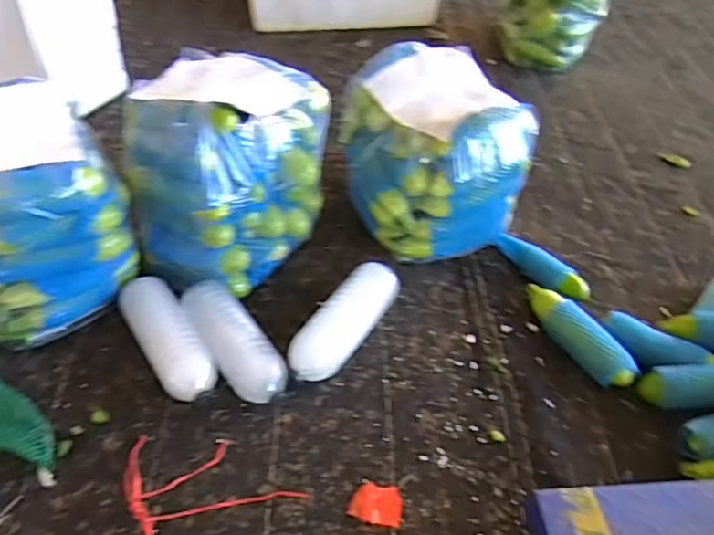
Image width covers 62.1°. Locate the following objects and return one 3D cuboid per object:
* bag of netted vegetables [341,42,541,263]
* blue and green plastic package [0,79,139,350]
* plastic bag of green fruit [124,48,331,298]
[{"bbox_3d":[0.147,-0.207,1.167,0.266,0.332,0.319,-28,53,-27],"label":"bag of netted vegetables"},{"bbox_3d":[-0.528,-0.071,0.963,0.281,0.313,0.233,-29,53,-28],"label":"blue and green plastic package"},{"bbox_3d":[-0.227,-0.180,1.093,0.264,0.328,0.326,27,50,22],"label":"plastic bag of green fruit"}]

